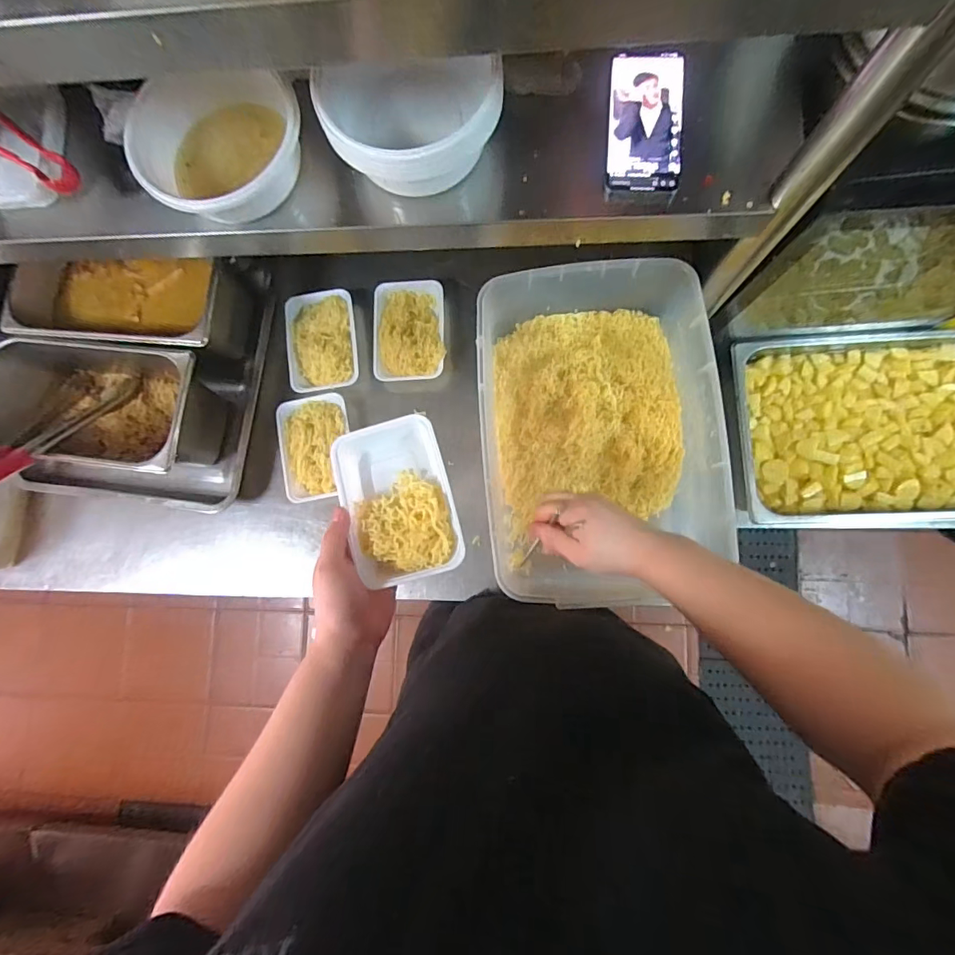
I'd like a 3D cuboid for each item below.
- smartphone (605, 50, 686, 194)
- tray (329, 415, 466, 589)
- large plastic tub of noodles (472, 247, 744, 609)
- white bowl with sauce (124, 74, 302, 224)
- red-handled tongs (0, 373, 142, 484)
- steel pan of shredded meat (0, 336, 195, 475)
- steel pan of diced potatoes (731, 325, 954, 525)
[{"bbox_3d":[0.169,-0.362,0.470,0.073,0.008,0.155,4,83,4],"label":"smartphone"},{"bbox_3d":[-0.084,0.022,0.494,0.111,0.045,0.169,-17,82,1],"label":"tray"},{"bbox_3d":[0.159,-0.057,0.655,0.290,0.147,0.436,-4,82,3],"label":"large plastic tub of noodles"},{"bbox_3d":[-0.255,-0.336,0.480,0.166,0.070,0.132,-1,82,4],"label":"white bowl with sauce"},{"bbox_3d":[-0.613,-0.058,0.652,0.100,0.035,0.280,7,42,5],"label":"red-handled tongs"},{"bbox_3d":[-0.563,-0.107,0.711,0.321,0.117,0.183,8,83,5],"label":"steel pan of shredded meat"},{"bbox_3d":[0.713,-0.092,0.808,0.515,0.084,0.331,-2,82,3],"label":"steel pan of diced potatoes"}]

